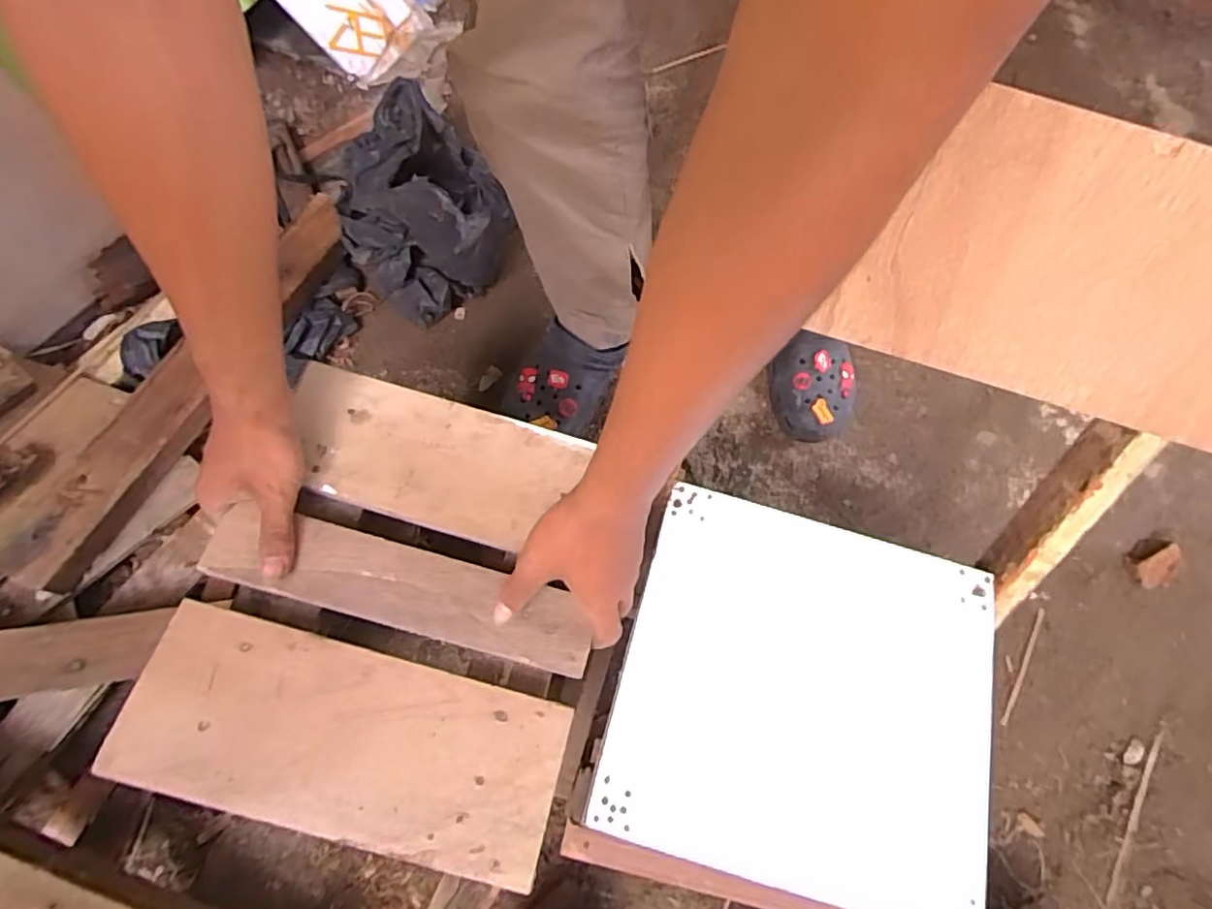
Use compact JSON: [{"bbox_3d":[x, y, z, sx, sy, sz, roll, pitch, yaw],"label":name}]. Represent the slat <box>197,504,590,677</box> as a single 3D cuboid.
[{"bbox_3d":[-0.144,0.093,0.455,0.272,0.011,0.055,17,69,0],"label":"slat"}]

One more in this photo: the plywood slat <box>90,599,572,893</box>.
[{"bbox_3d":[-0.168,0.184,0.413,0.270,0.022,0.108,15,69,3],"label":"plywood slat"}]

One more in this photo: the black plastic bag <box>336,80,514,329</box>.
[{"bbox_3d":[-0.239,-0.327,0.798,0.192,0.142,0.254,-20,72,-14],"label":"black plastic bag"}]

